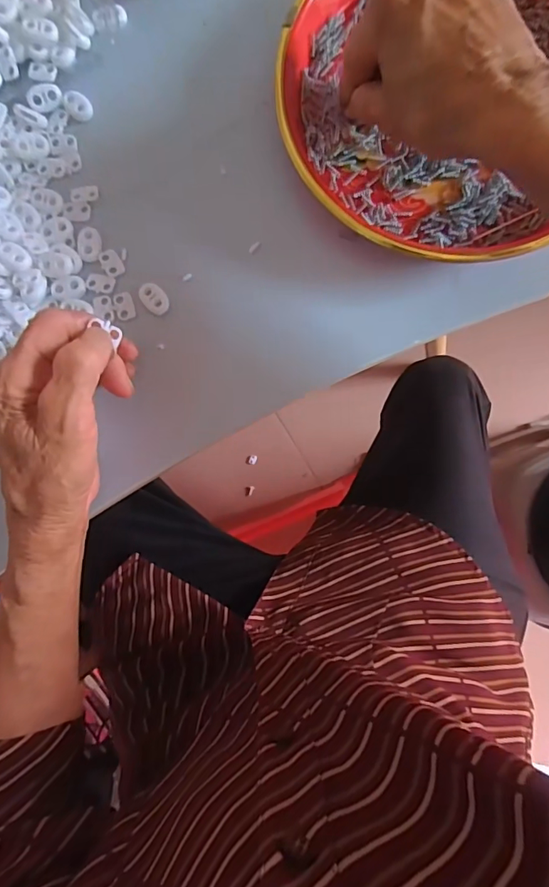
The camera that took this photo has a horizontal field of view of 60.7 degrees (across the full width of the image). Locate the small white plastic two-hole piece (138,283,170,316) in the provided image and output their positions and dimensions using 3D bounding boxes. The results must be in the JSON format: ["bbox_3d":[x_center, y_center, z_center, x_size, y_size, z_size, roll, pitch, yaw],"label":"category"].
[{"bbox_3d":[-0.078,-0.093,0.302,0.015,0.004,0.023,-44,86,-1],"label":"small white plastic two-hole piece"}]

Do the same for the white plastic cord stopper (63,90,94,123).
[{"bbox_3d":[-0.130,-0.224,0.312,0.016,0.004,0.021,-35,86,-1],"label":"white plastic cord stopper"}]

